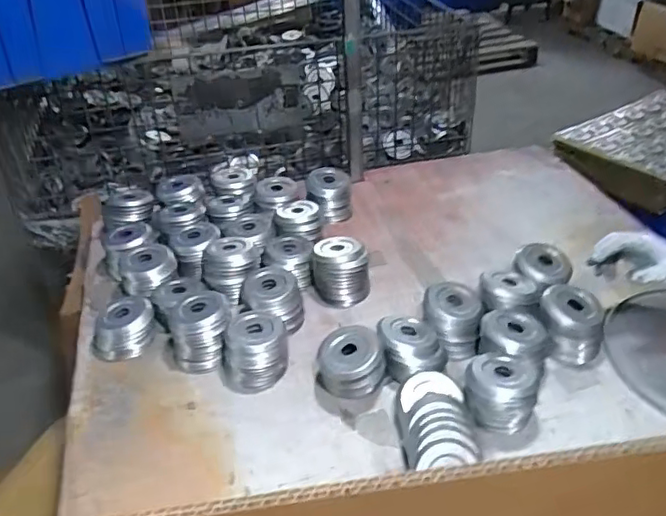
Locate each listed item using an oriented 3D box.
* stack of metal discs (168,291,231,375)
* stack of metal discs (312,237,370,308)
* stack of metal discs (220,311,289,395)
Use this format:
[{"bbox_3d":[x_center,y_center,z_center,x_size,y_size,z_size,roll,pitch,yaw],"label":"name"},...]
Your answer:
[{"bbox_3d":[-0.193,0.107,0.888,0.089,0.080,0.093,-9,38,-9],"label":"stack of metal discs"},{"bbox_3d":[0.010,0.018,0.988,0.085,0.091,0.080,-6,37,-5],"label":"stack of metal discs"},{"bbox_3d":[-0.113,0.130,0.858,0.094,0.074,0.099,-9,38,-9],"label":"stack of metal discs"}]

